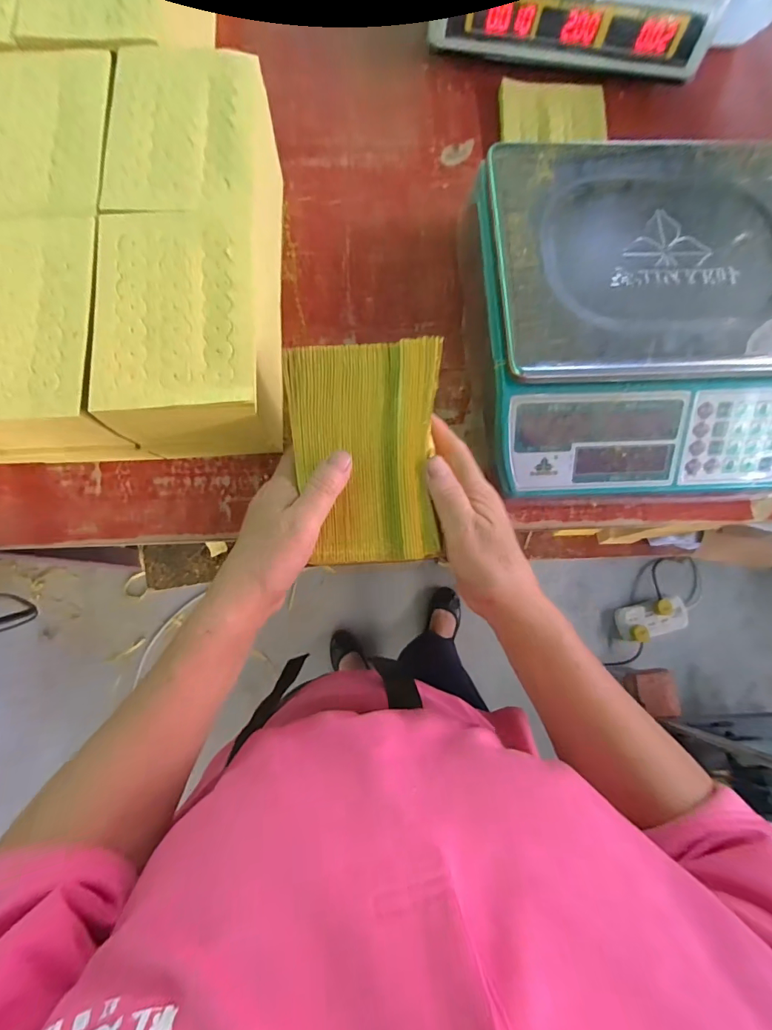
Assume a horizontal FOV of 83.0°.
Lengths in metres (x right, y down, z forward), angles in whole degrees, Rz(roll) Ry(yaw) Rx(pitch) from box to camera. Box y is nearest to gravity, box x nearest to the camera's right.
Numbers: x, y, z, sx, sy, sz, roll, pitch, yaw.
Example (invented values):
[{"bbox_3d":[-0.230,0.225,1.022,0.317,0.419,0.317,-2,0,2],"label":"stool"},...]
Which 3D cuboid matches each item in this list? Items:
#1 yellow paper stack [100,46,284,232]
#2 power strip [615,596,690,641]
[{"bbox_3d":[-0.169,-0.310,0.422,0.121,0.128,0.165,-1,81,-3],"label":"yellow paper stack"},{"bbox_3d":[0.783,0.301,1.276,0.204,0.031,0.094,-13,82,-5],"label":"power strip"}]

